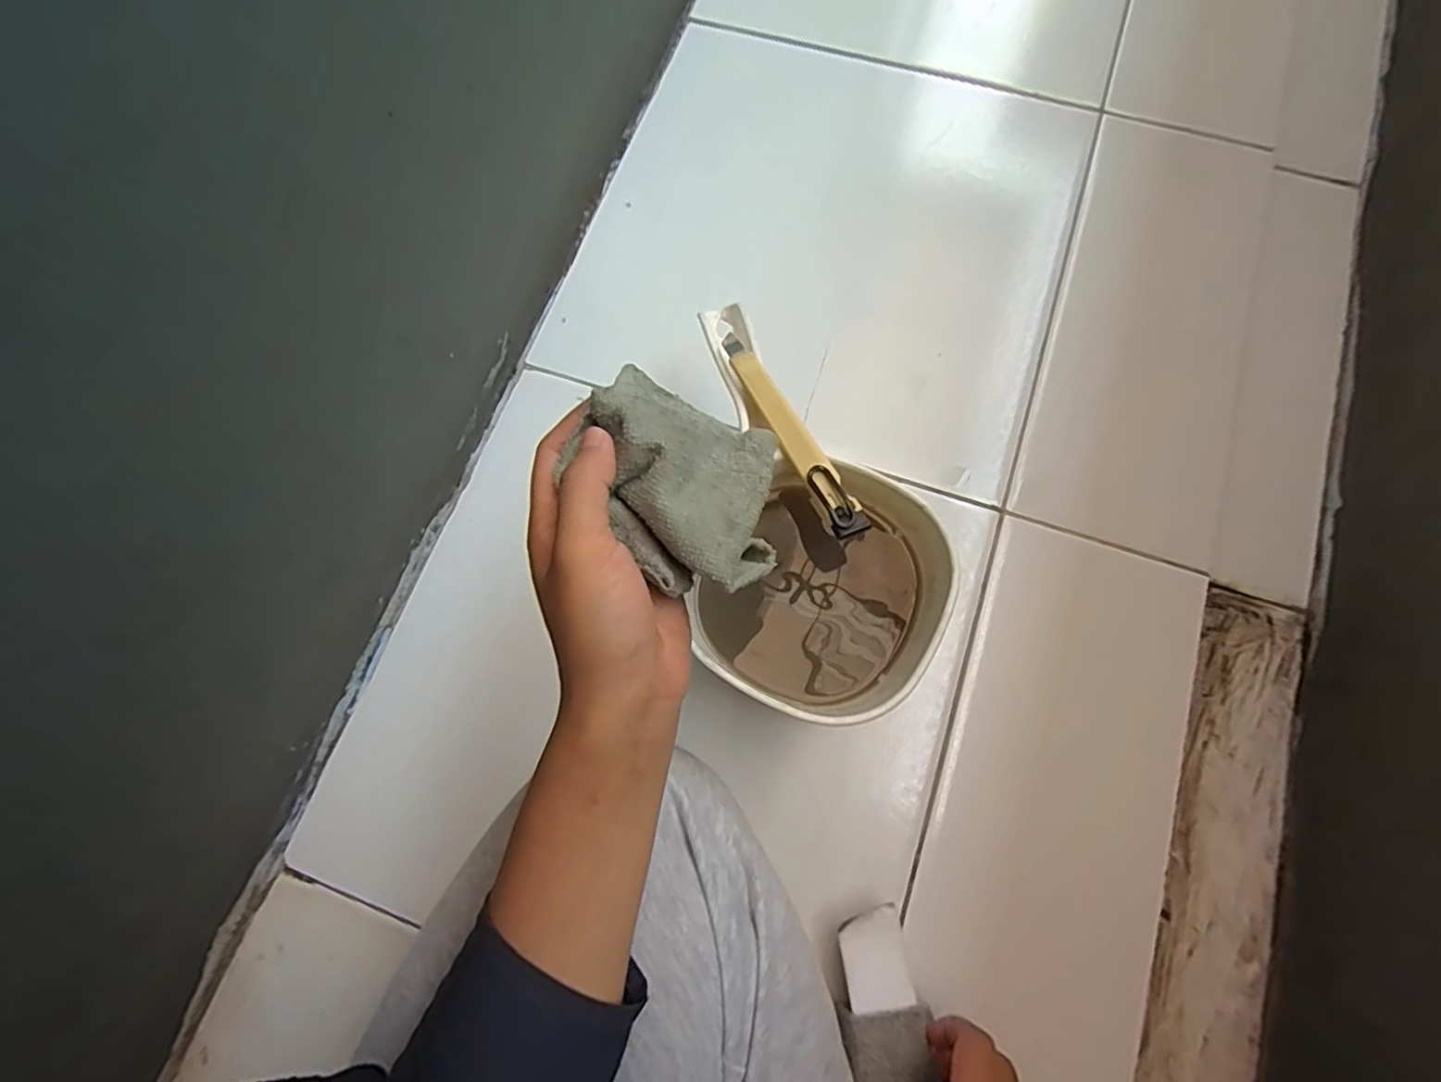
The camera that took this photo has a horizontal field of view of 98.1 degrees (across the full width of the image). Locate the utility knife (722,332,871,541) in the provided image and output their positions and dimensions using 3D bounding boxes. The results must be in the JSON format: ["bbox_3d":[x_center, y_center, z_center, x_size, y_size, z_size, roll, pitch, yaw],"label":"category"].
[{"bbox_3d":[0.039,-0.064,0.366,0.020,0.012,0.144,-29,76,-6],"label":"utility knife"}]

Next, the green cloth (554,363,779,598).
[{"bbox_3d":[-0.016,-0.022,0.254,0.085,0.036,0.073,23,77,8],"label":"green cloth"}]

